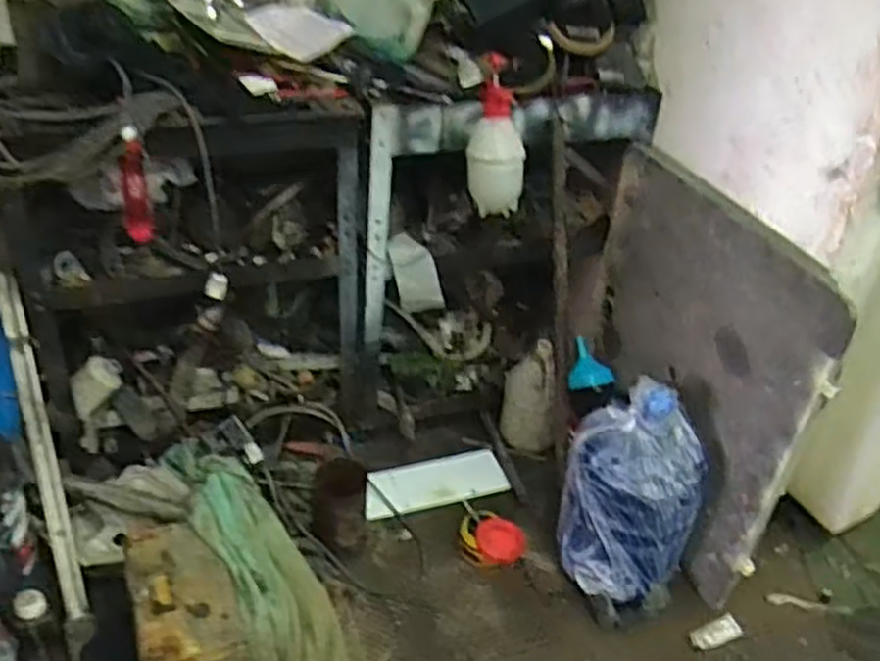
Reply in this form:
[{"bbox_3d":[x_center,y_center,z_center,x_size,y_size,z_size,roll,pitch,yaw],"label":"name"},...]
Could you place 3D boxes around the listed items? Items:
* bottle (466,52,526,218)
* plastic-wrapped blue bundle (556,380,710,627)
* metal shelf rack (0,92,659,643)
[{"bbox_3d":[0.116,-0.385,1.572,0.111,0.290,0.138,6,34,1],"label":"bottle"},{"bbox_3d":[0.385,0.340,1.595,0.213,0.454,0.235,-6,36,-17],"label":"plastic-wrapped blue bundle"},{"bbox_3d":[-0.184,-0.045,1.740,1.373,0.847,0.520,-11,37,-23],"label":"metal shelf rack"}]

